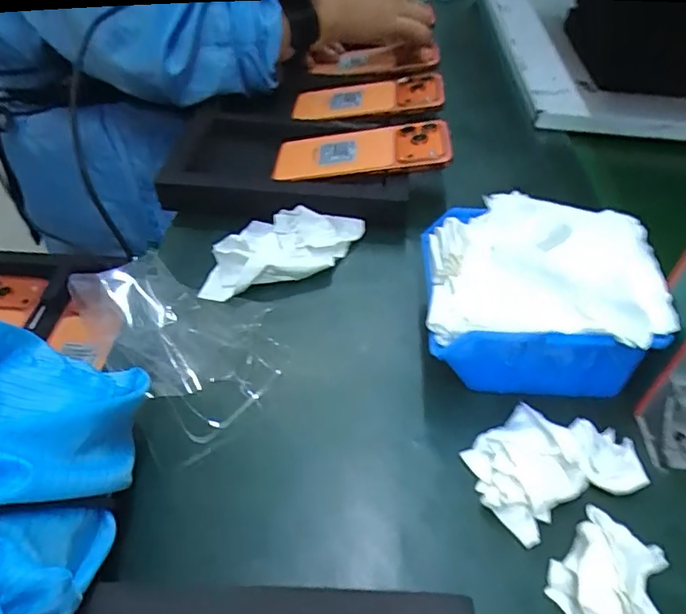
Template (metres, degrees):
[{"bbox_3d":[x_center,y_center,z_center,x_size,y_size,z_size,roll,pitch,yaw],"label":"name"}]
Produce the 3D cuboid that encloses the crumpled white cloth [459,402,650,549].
[{"bbox_3d":[0.119,0.088,0.310,0.088,0.023,0.064,-15,50,-18],"label":"crumpled white cloth"}]

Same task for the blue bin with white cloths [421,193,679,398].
[{"bbox_3d":[0.124,-0.006,0.362,0.140,0.082,0.123,7,47,3],"label":"blue bin with white cloths"}]

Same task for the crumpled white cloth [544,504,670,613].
[{"bbox_3d":[0.130,0.133,0.261,0.047,0.029,0.060,-16,50,-18],"label":"crumpled white cloth"}]

